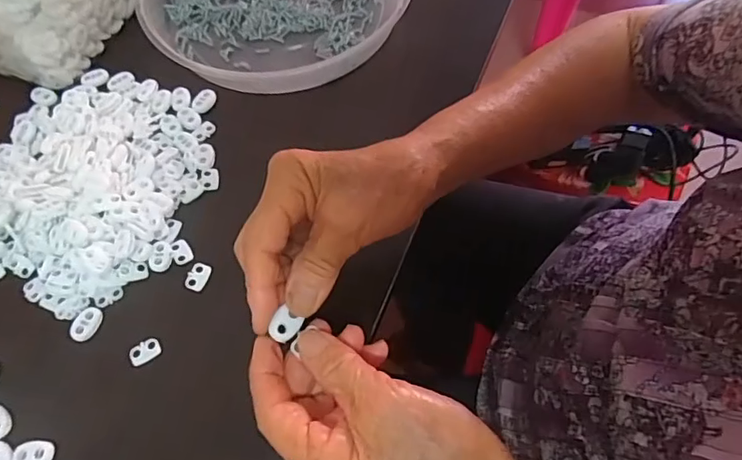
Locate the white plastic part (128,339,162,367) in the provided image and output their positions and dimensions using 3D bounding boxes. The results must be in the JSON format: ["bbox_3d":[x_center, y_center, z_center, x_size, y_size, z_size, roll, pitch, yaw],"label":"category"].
[{"bbox_3d":[-0.144,0.078,0.325,0.019,0.004,0.012,-34,66,-14],"label":"white plastic part"}]

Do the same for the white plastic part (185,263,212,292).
[{"bbox_3d":[-0.118,0.032,0.348,0.013,0.004,0.019,15,64,11],"label":"white plastic part"}]

